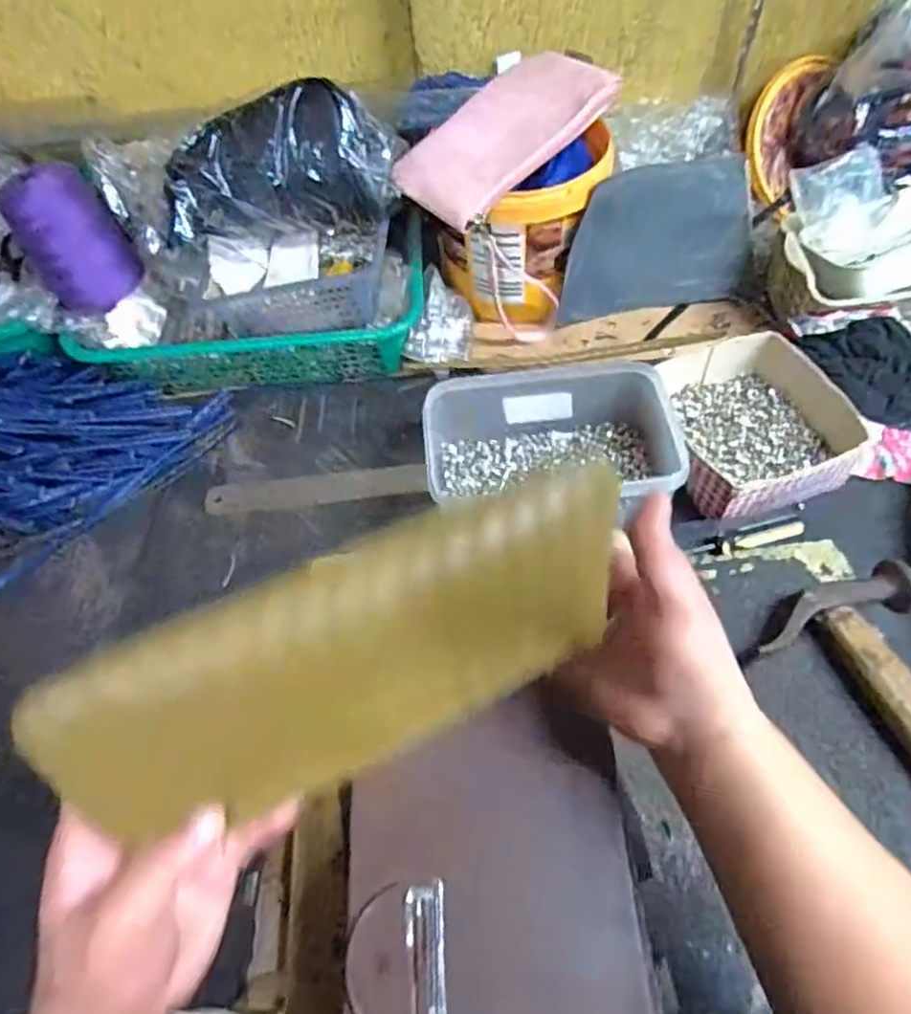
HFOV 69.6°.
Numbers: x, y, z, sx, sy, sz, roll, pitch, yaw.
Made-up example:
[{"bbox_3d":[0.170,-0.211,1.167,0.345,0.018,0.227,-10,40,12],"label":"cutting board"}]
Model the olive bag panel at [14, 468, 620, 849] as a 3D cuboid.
[{"bbox_3d":[-0.030,0.059,0.236,0.201,0.109,0.015,-20,47,-18],"label":"olive bag panel"}]

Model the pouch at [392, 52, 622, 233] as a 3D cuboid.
[{"bbox_3d":[0.043,-0.342,0.604,0.192,0.013,0.118,-47,63,-4],"label":"pouch"}]

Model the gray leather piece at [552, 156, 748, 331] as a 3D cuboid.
[{"bbox_3d":[0.207,-0.275,0.677,0.213,0.136,0.020,-13,22,-11],"label":"gray leather piece"}]

